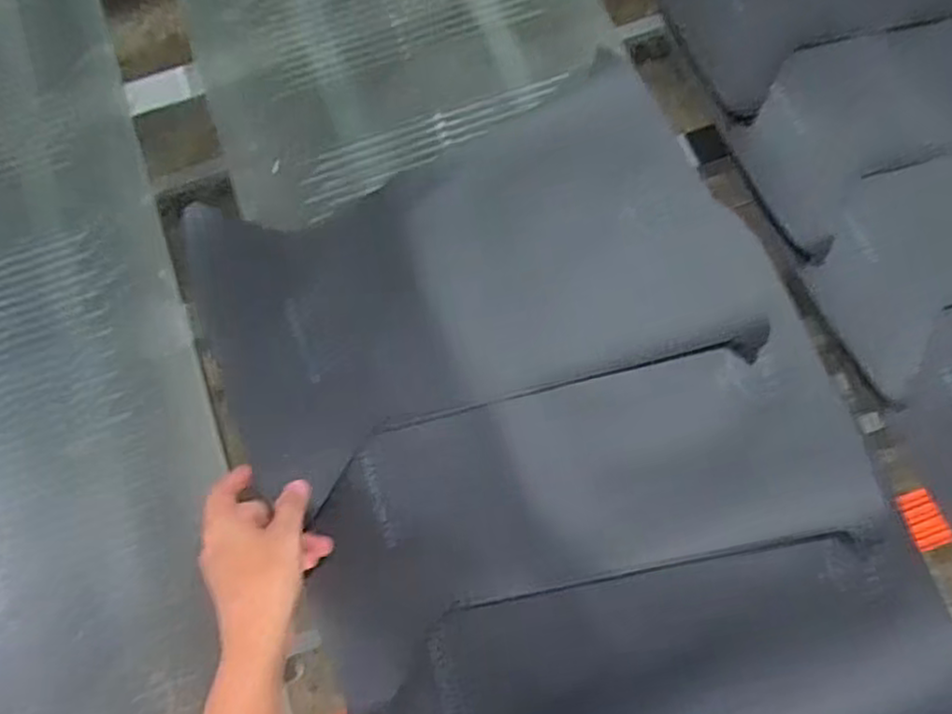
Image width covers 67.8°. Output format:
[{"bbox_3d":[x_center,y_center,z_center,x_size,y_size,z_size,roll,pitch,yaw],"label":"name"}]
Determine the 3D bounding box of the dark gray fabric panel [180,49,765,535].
[{"bbox_3d":[-0.001,-0.066,0.623,0.437,0.075,0.250,-20,77,-4],"label":"dark gray fabric panel"}]

